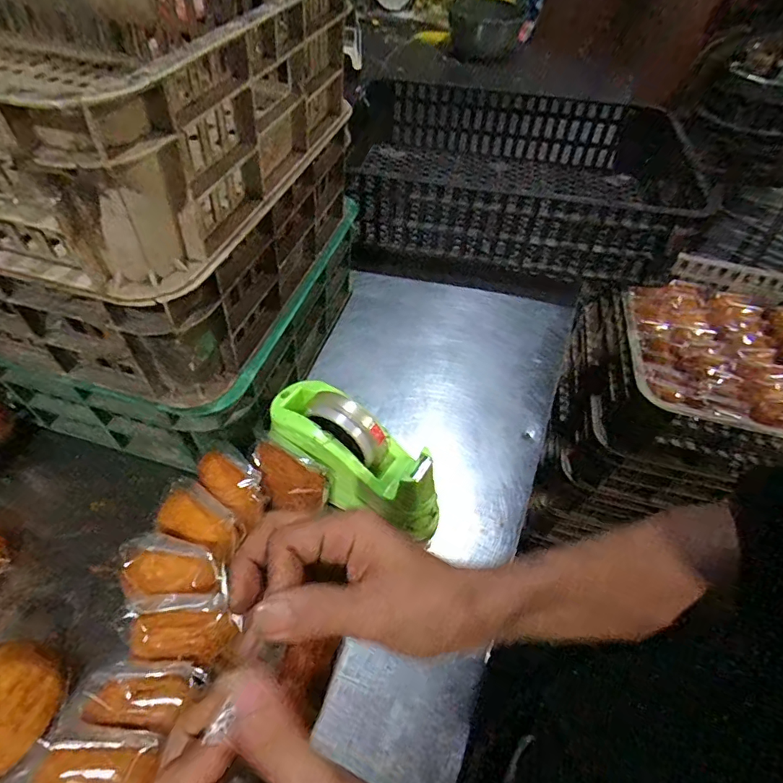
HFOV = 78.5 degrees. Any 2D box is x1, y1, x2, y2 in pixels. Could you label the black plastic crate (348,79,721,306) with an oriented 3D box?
[{"bbox_3d":[0.235,-0.398,0.903,0.639,0.168,0.484,5,51,-1],"label":"black plastic crate"}]

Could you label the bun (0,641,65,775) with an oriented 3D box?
[{"bbox_3d":[-0.313,0.251,0.381,0.077,0.041,0.092,9,51,2],"label":"bun"}]

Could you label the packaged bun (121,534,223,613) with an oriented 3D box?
[{"bbox_3d":[-0.186,0.154,0.405,0.084,0.024,0.059,0,51,-5],"label":"packaged bun"}]

